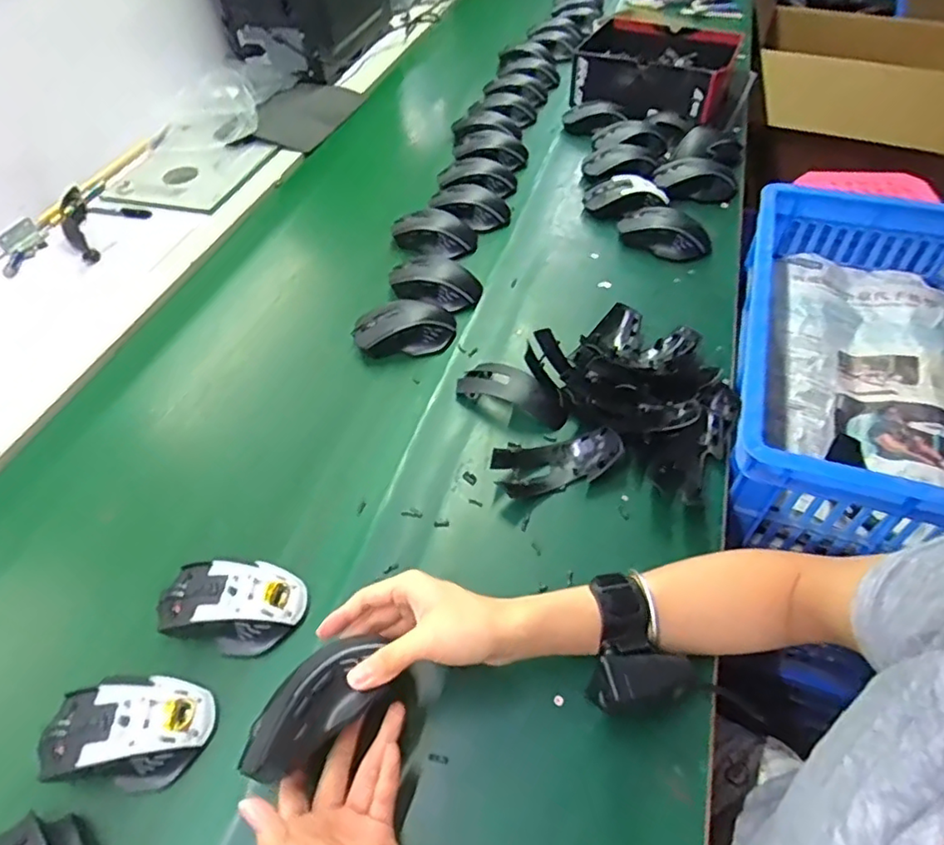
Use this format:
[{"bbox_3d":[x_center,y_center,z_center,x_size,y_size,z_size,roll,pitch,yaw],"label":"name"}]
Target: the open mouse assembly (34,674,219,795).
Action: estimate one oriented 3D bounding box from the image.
[{"bbox_3d":[-0.249,0.222,0.433,0.109,0.041,0.070,2,50,4],"label":"open mouse assembly"}]

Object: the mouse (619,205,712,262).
[{"bbox_3d":[0.253,-0.249,0.787,0.114,0.036,0.075,36,60,28],"label":"mouse"}]

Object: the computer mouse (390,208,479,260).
[{"bbox_3d":[-0.053,-0.261,0.816,0.111,0.041,0.076,23,55,20],"label":"computer mouse"}]

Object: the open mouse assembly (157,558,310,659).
[{"bbox_3d":[-0.198,0.147,0.487,0.117,0.034,0.070,-1,50,2],"label":"open mouse assembly"}]

